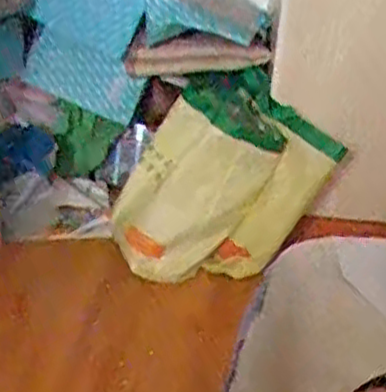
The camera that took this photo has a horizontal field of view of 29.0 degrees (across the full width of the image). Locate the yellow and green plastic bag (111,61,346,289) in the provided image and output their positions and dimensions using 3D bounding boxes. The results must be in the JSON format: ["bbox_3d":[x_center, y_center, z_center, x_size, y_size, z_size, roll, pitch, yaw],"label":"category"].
[{"bbox_3d":[0.034,-0.034,1.337,0.335,0.299,0.199,-8,29,-25],"label":"yellow and green plastic bag"}]

